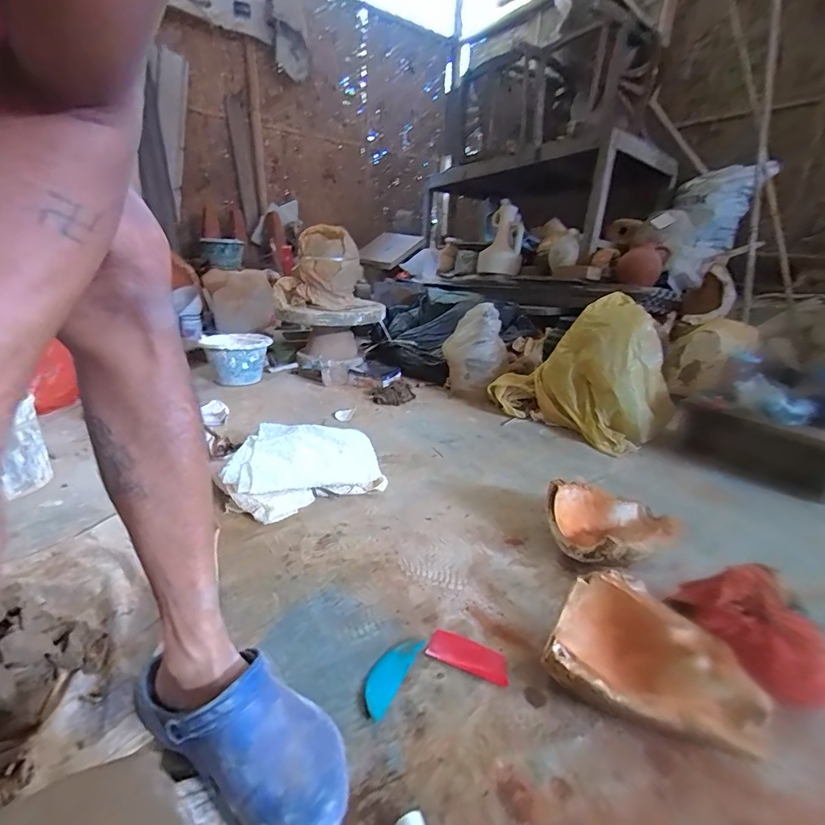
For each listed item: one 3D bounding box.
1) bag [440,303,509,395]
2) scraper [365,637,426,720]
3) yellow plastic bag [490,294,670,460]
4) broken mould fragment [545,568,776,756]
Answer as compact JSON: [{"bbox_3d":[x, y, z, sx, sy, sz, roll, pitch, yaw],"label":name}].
[{"bbox_3d":[0.236,-0.231,1.611,0.250,0.301,0.157,7,22,10],"label":"bag"},{"bbox_3d":[-0.029,0.333,0.552,0.040,0.011,0.122,13,23,23],"label":"scraper"},{"bbox_3d":[0.560,-0.150,1.404,0.516,0.382,0.299,22,28,39],"label":"yellow plastic bag"},{"bbox_3d":[0.290,0.320,0.526,0.232,0.092,0.189,18,26,33],"label":"broken mould fragment"}]

